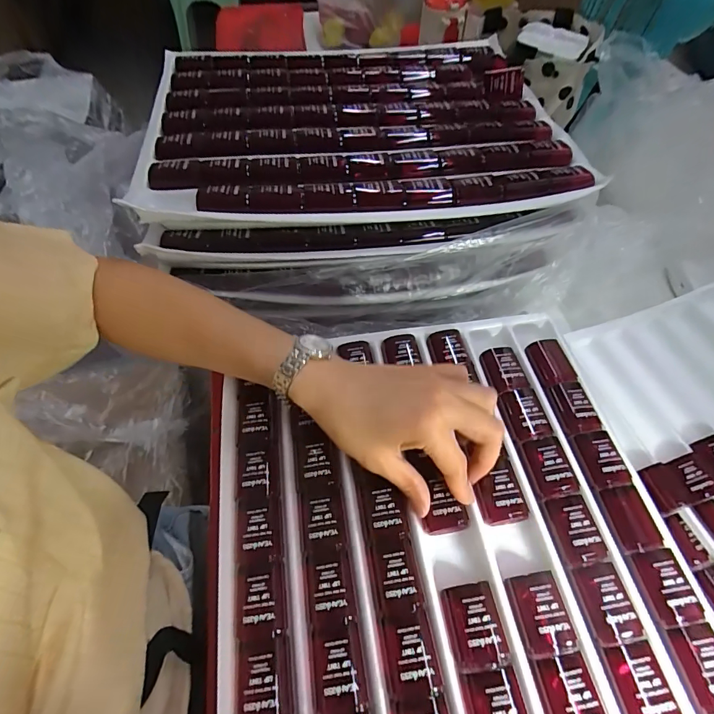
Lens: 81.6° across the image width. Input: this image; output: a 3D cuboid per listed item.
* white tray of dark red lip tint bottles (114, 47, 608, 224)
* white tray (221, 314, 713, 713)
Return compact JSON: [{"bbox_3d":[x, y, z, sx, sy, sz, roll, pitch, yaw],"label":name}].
[{"bbox_3d":[-0.006,-0.236,0.403,0.376,0.030,0.297,-9,56,-4],"label":"white tray of dark red lip tint bottles"},{"bbox_3d":[0.061,0.127,0.272,0.291,0.027,0.350,-8,56,-4],"label":"white tray"}]

